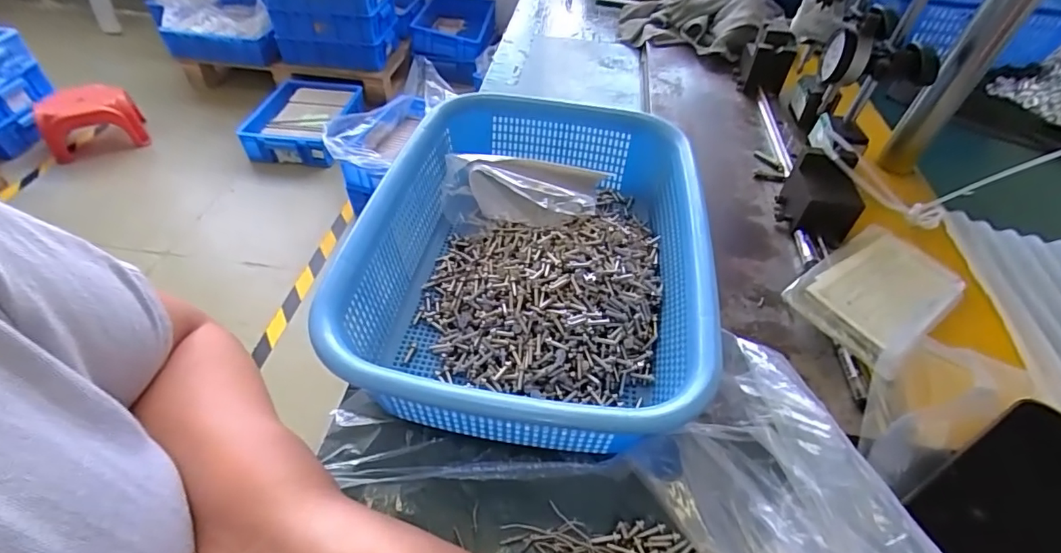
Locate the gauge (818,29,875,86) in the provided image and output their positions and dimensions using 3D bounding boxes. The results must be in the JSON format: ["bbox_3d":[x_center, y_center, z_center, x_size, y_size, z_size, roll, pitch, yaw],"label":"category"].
[{"bbox_3d":[0.237,-0.165,0.382,0.023,0.035,0.036,5,46,5],"label":"gauge"}]

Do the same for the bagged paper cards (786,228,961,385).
[{"bbox_3d":[0.234,0.007,0.339,0.146,0.023,0.072,-30,54,-28],"label":"bagged paper cards"}]

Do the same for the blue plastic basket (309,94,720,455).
[{"bbox_3d":[0.004,-0.022,0.343,0.201,0.067,0.290,8,46,5],"label":"blue plastic basket"}]

